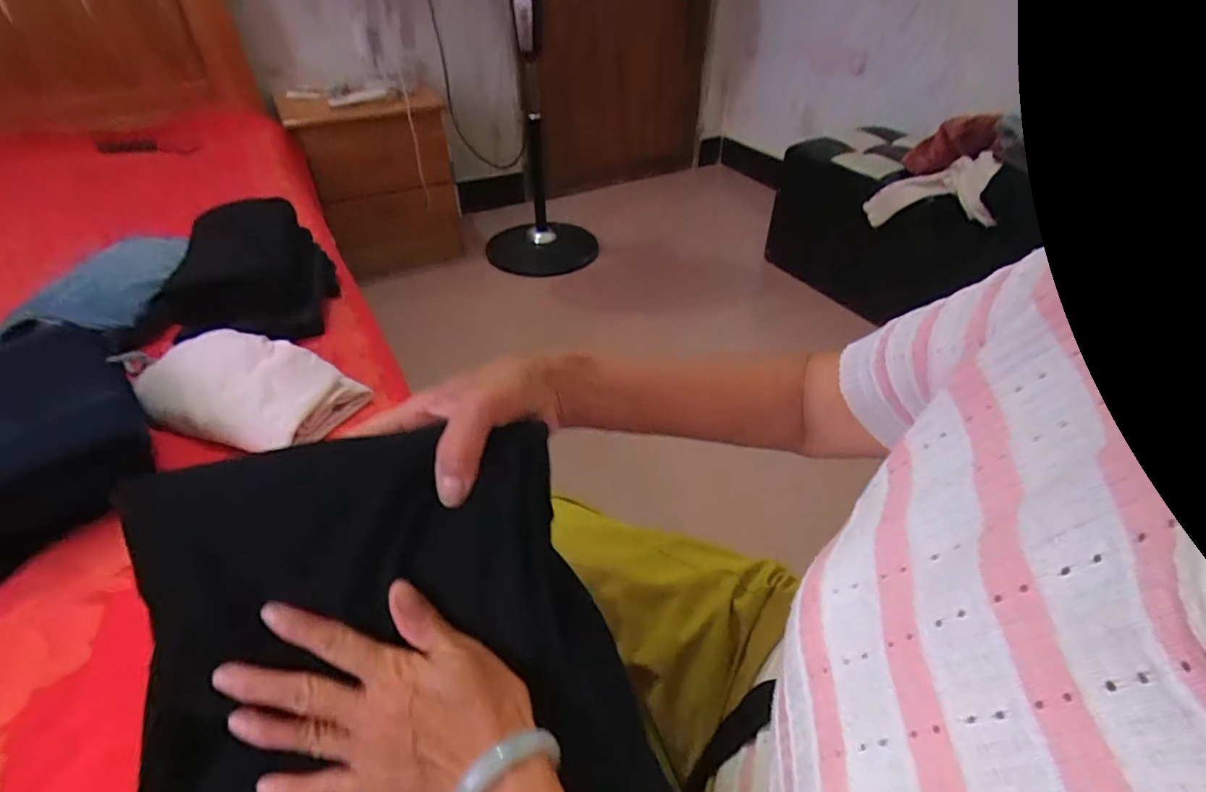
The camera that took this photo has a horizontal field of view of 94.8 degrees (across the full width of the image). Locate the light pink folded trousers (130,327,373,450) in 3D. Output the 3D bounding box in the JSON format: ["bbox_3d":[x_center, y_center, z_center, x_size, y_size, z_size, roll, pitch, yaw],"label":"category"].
[{"bbox_3d":[-0.427,-0.011,0.647,0.262,0.061,0.127,12,42,13],"label":"light pink folded trousers"}]

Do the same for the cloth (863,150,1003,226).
[{"bbox_3d":[0.806,-0.489,1.344,0.108,0.146,0.328,-19,19,-20],"label":"cloth"}]

